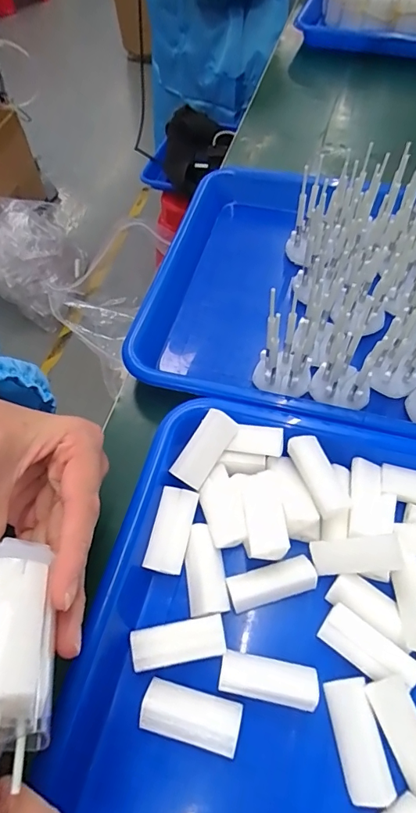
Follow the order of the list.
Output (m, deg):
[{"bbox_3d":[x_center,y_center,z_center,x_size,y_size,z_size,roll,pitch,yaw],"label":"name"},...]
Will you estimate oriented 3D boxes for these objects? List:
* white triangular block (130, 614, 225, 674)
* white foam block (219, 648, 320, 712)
[{"bbox_3d":[-0.015,0.118,0.222,0.045,0.014,0.018,-10,59,-4],"label":"white triangular block"},{"bbox_3d":[0.029,0.129,0.212,0.045,0.014,0.018,9,59,7],"label":"white foam block"}]

